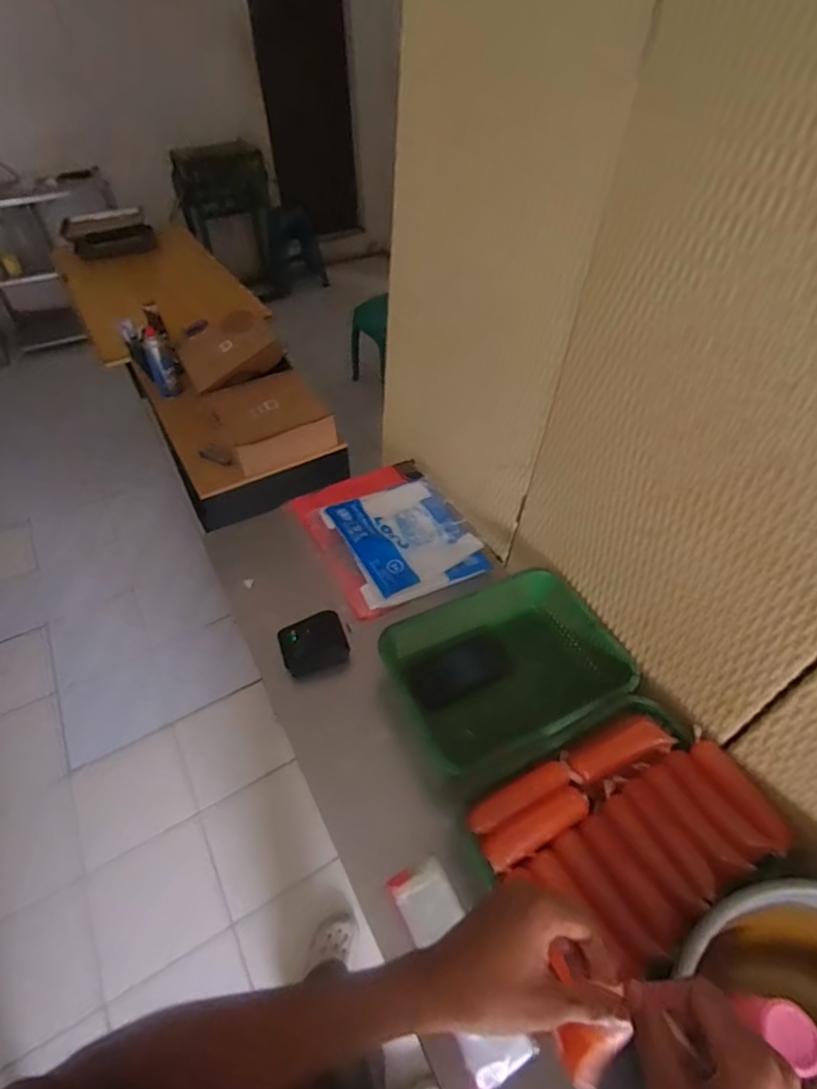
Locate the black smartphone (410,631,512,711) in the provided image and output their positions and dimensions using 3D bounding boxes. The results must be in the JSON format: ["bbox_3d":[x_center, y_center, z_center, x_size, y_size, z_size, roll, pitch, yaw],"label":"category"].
[{"bbox_3d":[0.086,0.209,0.895,0.158,0.007,0.082,-28,68,-11],"label":"black smartphone"}]

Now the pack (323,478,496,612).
[{"bbox_3d":[-0.007,-0.023,1.087,0.254,0.029,0.302,-21,51,-18],"label":"pack"}]

